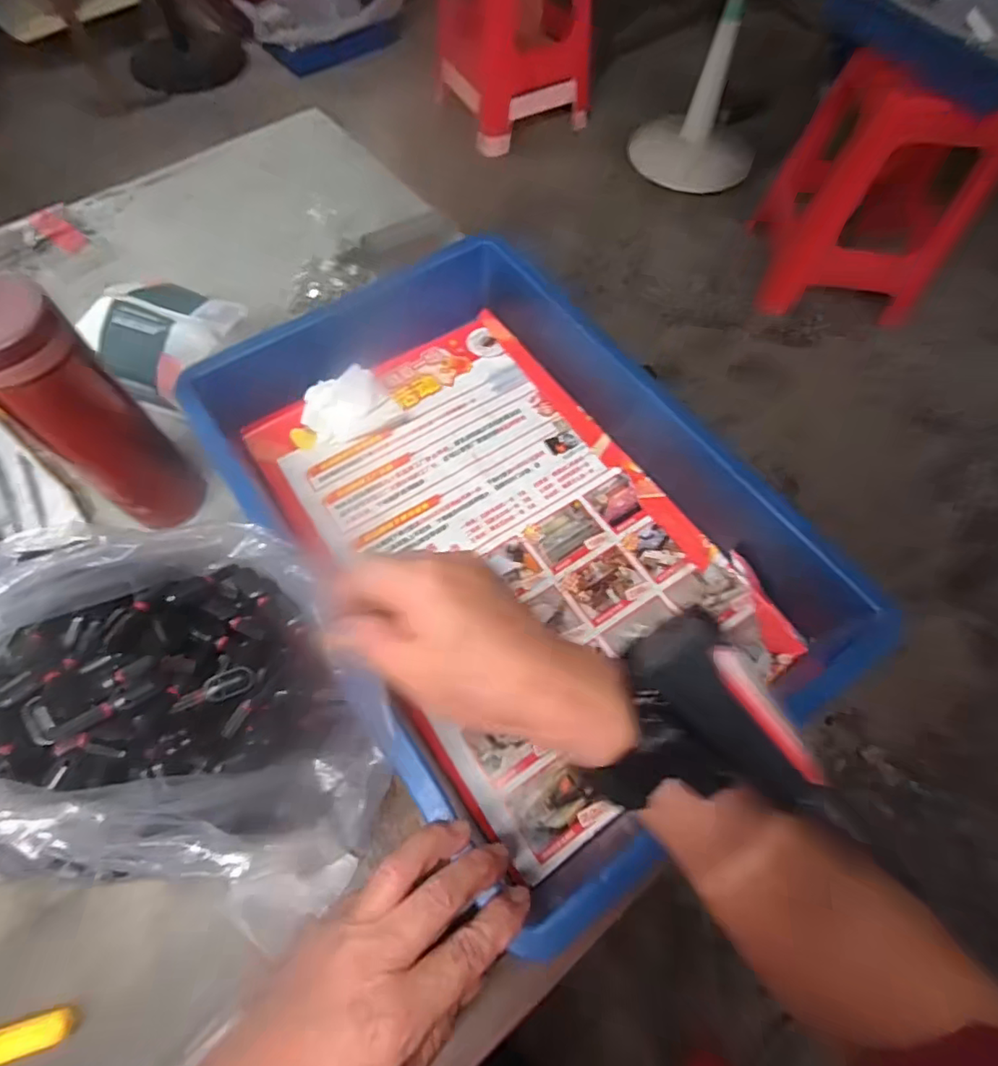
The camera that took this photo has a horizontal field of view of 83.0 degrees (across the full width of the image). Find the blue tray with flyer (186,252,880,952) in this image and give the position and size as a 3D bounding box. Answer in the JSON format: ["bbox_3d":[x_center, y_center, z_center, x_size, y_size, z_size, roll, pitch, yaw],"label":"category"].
[{"bbox_3d":[0.003,-0.027,0.410,0.288,0.075,0.415,-36,71,-17],"label":"blue tray with flyer"}]

